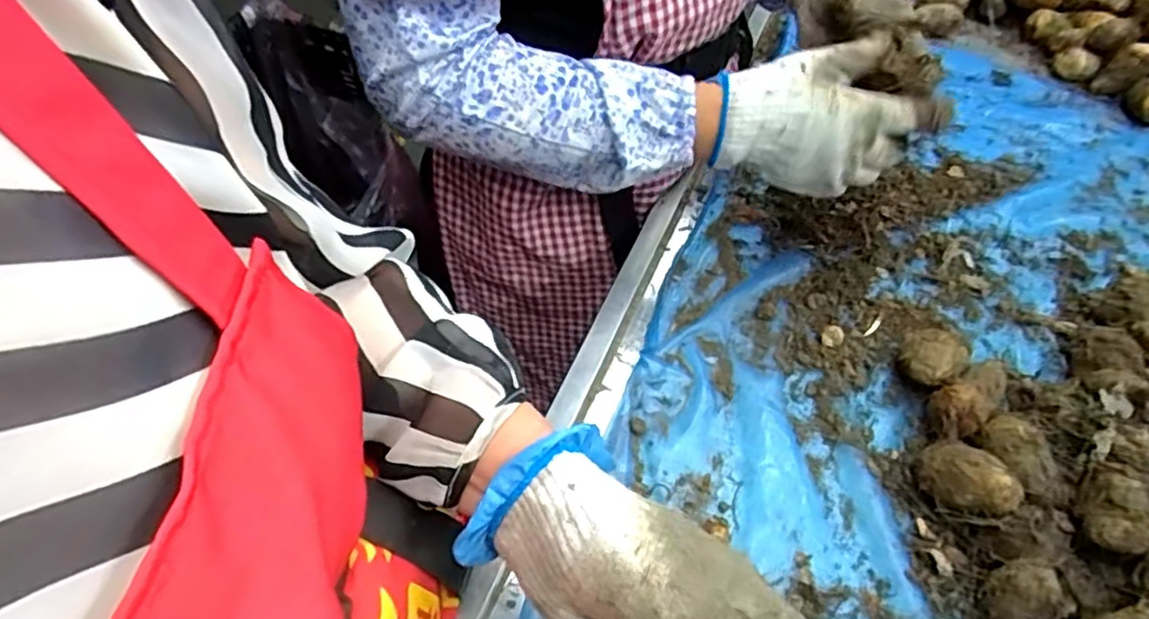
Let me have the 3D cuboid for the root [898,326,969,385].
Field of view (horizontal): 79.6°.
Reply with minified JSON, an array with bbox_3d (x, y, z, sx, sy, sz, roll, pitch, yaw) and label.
[{"bbox_3d":[0.265,0.039,0.519,0.044,0.042,0.043,34,59,20],"label":"root"}]

